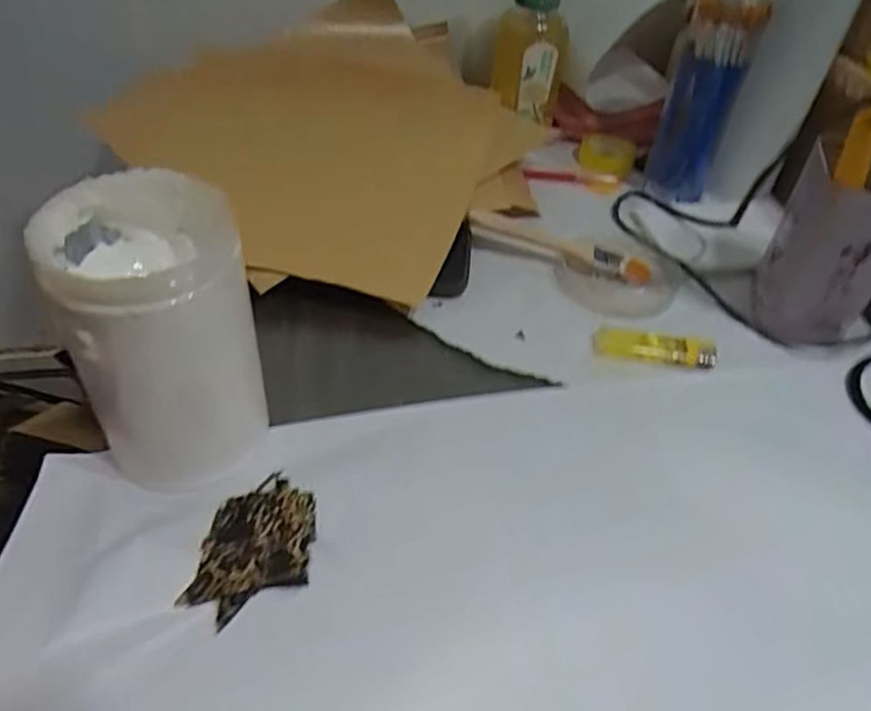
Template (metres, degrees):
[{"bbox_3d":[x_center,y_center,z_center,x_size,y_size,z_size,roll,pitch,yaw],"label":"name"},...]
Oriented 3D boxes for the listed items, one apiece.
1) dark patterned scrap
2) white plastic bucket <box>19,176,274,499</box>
[{"bbox_3d":[-0.084,0.092,0.329,0.049,0.004,0.066,16,66,-1],"label":"dark patterned scrap"},{"bbox_3d":[-0.133,-0.008,0.336,0.081,0.135,0.089,-17,49,-21],"label":"white plastic bucket"}]

